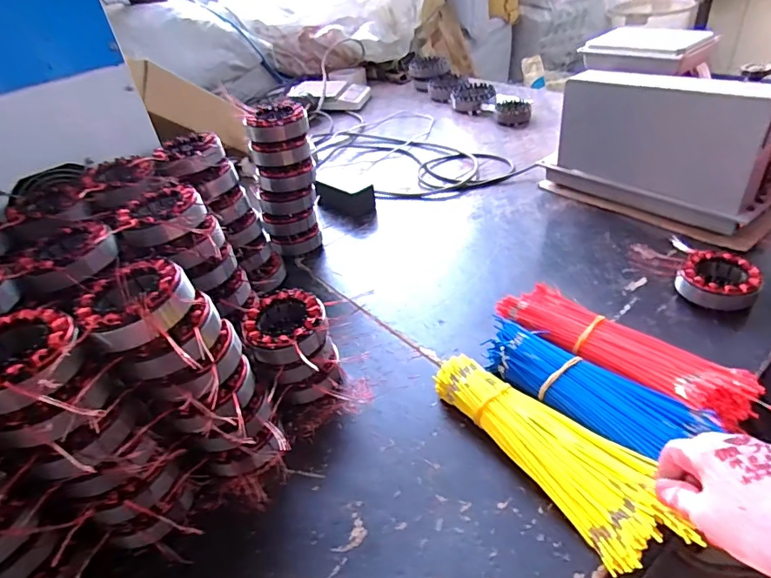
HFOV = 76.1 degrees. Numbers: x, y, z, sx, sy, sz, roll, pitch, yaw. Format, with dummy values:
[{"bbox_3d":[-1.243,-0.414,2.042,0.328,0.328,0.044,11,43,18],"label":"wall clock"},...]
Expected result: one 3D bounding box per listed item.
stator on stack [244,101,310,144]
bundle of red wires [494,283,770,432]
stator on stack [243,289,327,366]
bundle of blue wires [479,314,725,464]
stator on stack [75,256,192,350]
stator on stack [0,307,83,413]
[{"bbox_3d":[-0.161,-0.246,0.725,0.090,0.033,0.073,-13,37,-7],"label":"stator on stack"},{"bbox_3d":[0.259,0.073,0.547,0.076,0.050,0.281,-35,44,-31],"label":"bundle of red wires"},{"bbox_3d":[-0.106,0.043,0.536,0.094,0.034,0.084,13,42,25],"label":"stator on stack"},{"bbox_3d":[0.200,0.104,0.514,0.078,0.050,0.221,-33,43,-29],"label":"bundle of blue wires"},{"bbox_3d":[-0.204,0.015,0.411,0.086,0.043,0.095,-26,41,-23],"label":"stator on stack"},{"bbox_3d":[-0.274,0.057,0.373,0.088,0.044,0.090,-5,37,4],"label":"stator on stack"}]

